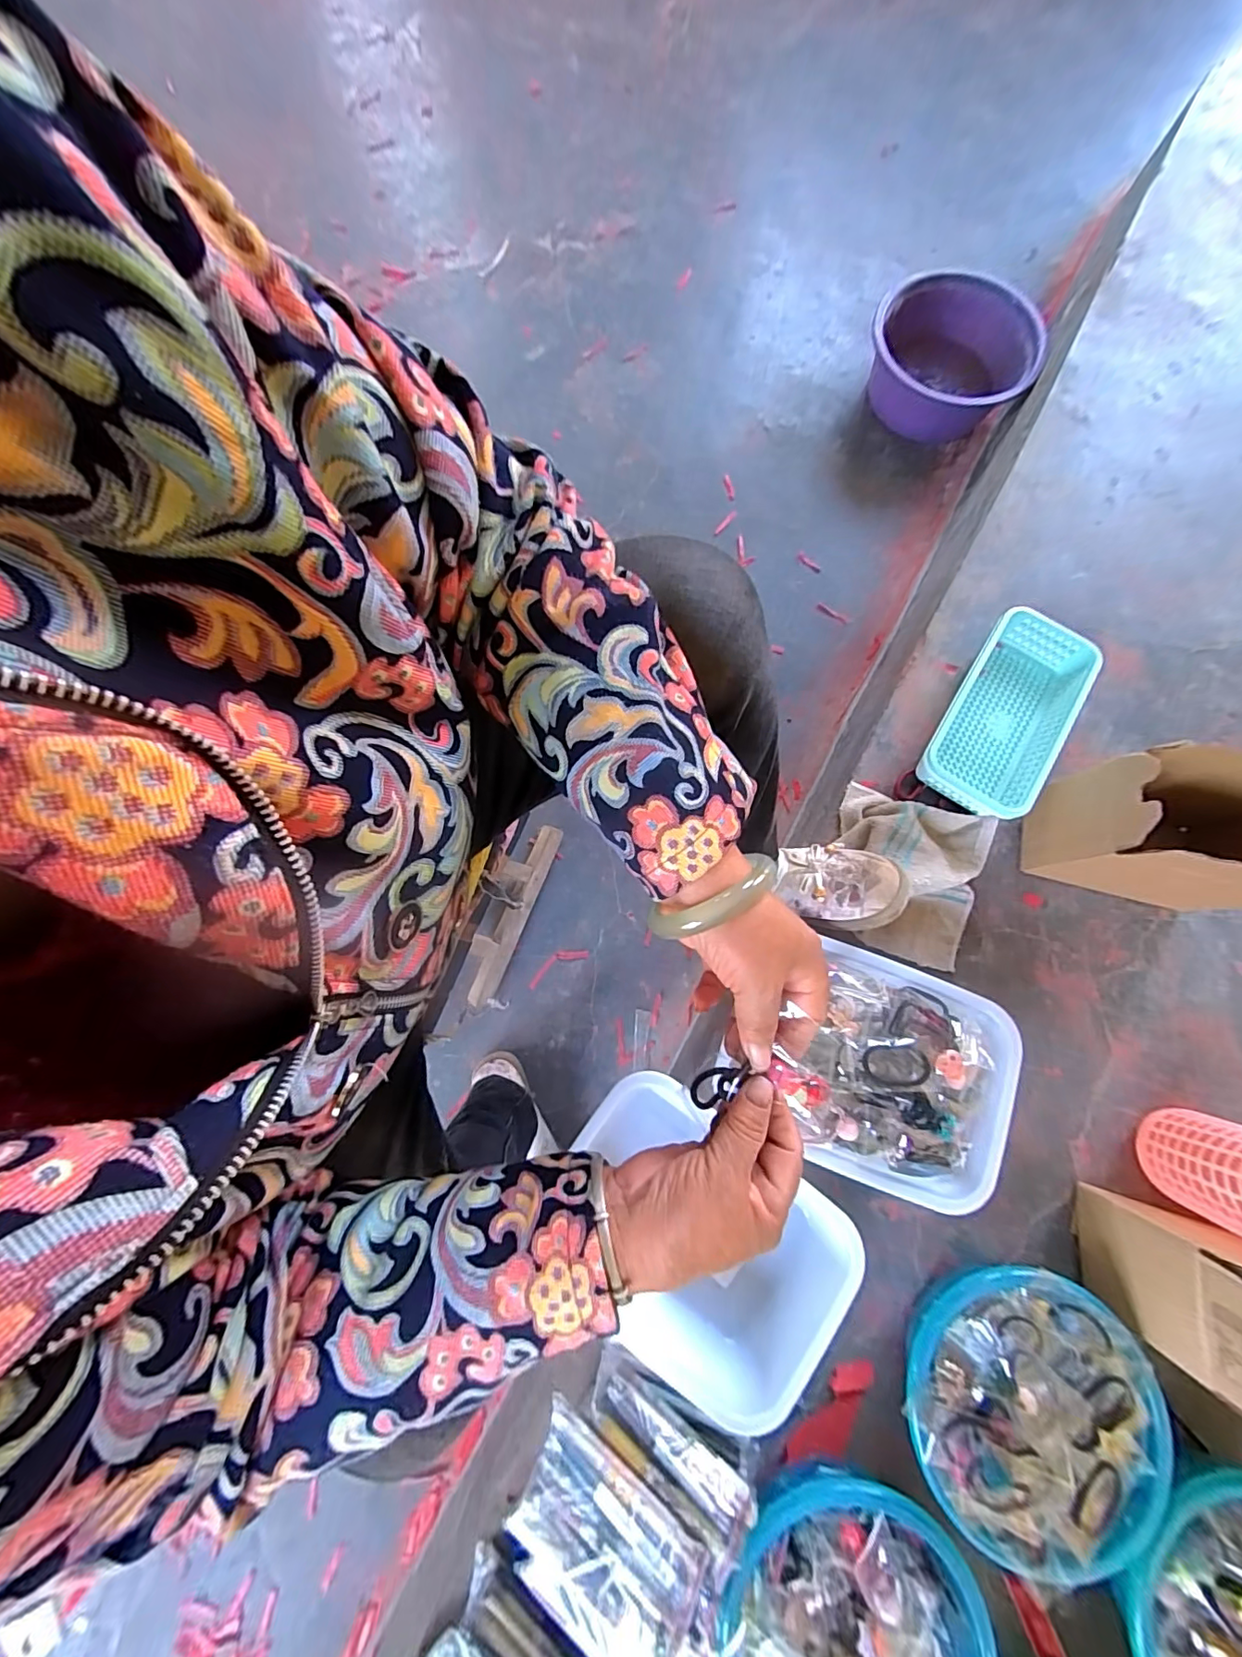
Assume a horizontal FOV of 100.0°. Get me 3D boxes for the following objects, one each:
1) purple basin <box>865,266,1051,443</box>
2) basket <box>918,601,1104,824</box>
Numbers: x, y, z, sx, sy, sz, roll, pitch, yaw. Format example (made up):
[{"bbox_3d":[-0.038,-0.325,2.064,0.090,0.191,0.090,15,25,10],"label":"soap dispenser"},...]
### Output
[{"bbox_3d":[0.563,-0.813,0.906,0.212,0.124,0.268,-43,83,-7],"label":"purple basin"},{"bbox_3d":[0.482,-0.139,0.648,0.142,0.061,0.263,32,81,5],"label":"basket"}]

